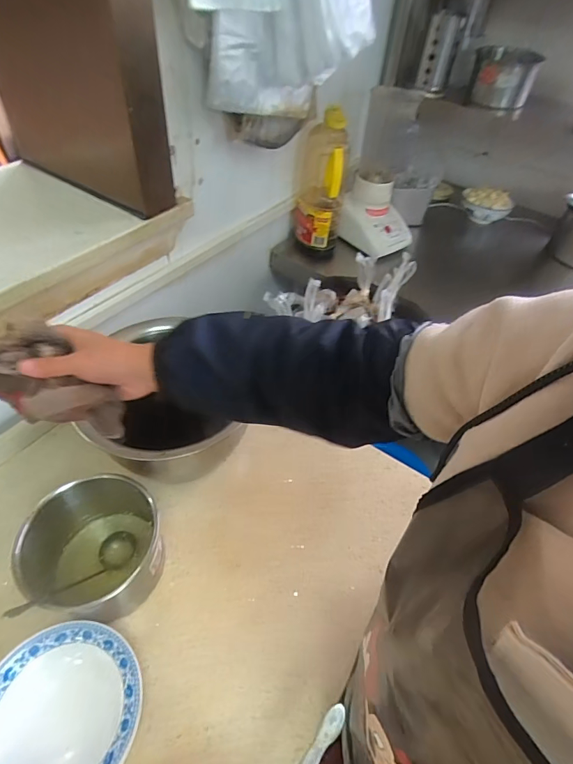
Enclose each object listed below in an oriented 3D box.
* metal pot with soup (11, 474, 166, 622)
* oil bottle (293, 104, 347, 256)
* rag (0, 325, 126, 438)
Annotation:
[{"bbox_3d":[-0.229,0.209,0.521,0.137,0.108,0.141,3,48,-3],"label":"metal pot with soup"},{"bbox_3d":[0.076,-0.435,0.951,0.109,0.305,0.090,12,48,5],"label":"oil bottle"},{"bbox_3d":[-0.245,0.003,0.416,0.165,0.063,0.083,21,49,3],"label":"rag"}]

